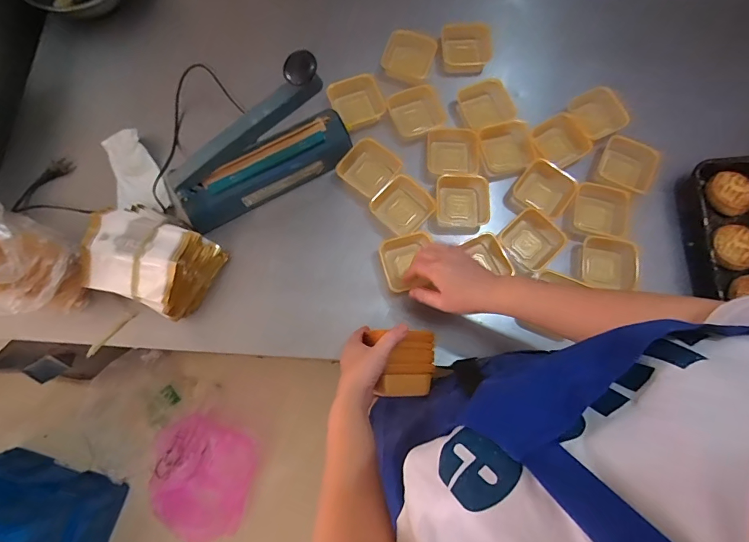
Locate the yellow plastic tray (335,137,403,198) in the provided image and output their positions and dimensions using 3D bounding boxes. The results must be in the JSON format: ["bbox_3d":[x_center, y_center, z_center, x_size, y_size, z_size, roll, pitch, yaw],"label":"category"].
[{"bbox_3d":[-0.011,-0.176,0.710,0.094,0.052,0.088,28,77,6],"label":"yellow plastic tray"}]

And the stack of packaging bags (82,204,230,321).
[{"bbox_3d":[-0.347,-0.020,0.629,0.181,0.075,0.146,21,77,4],"label":"stack of packaging bags"}]

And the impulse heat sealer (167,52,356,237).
[{"bbox_3d":[-0.175,-0.180,0.604,0.293,0.199,0.067,-28,78,-7],"label":"impulse heat sealer"}]

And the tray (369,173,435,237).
[{"bbox_3d":[0.045,-0.111,0.680,0.090,0.022,0.086,42,79,9],"label":"tray"}]

